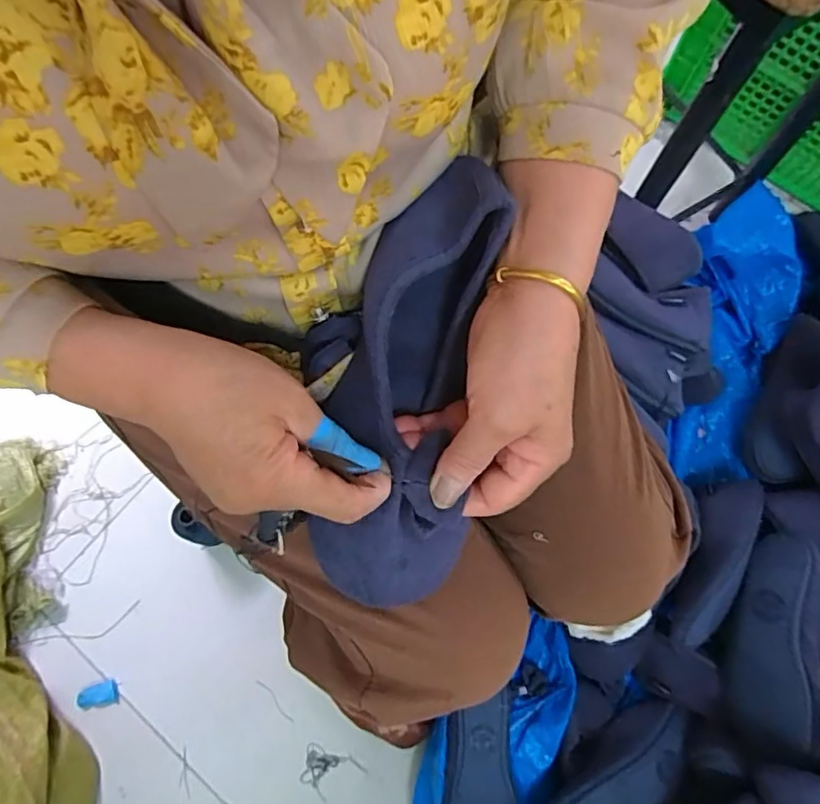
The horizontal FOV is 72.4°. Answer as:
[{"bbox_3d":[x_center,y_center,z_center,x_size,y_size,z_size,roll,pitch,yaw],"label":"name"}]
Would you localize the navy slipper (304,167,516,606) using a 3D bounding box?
[{"bbox_3d":[-0.004,-0.011,0.312,0.090,0.053,0.237,9,91,4],"label":"navy slipper"}]

